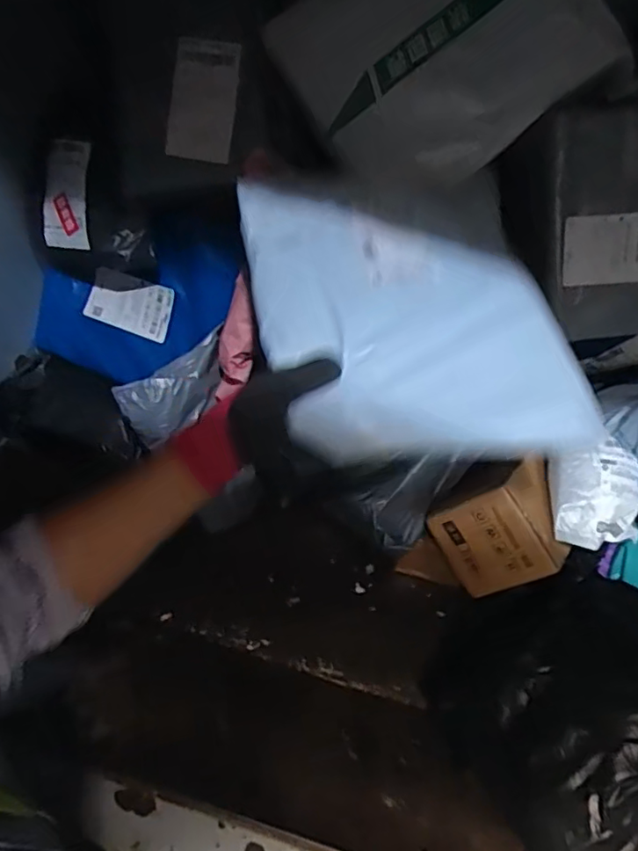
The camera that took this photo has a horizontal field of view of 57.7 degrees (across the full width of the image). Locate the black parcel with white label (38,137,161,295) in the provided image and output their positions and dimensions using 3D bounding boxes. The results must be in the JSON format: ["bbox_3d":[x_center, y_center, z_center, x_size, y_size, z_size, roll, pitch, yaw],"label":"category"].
[{"bbox_3d":[-0.285,-0.254,0.748,0.164,0.185,0.043,24,38,2],"label":"black parcel with white label"}]

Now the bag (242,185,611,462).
[{"bbox_3d":[0.083,-0.100,0.528,0.276,0.035,0.305,-1,56,-14],"label":"bag"}]

